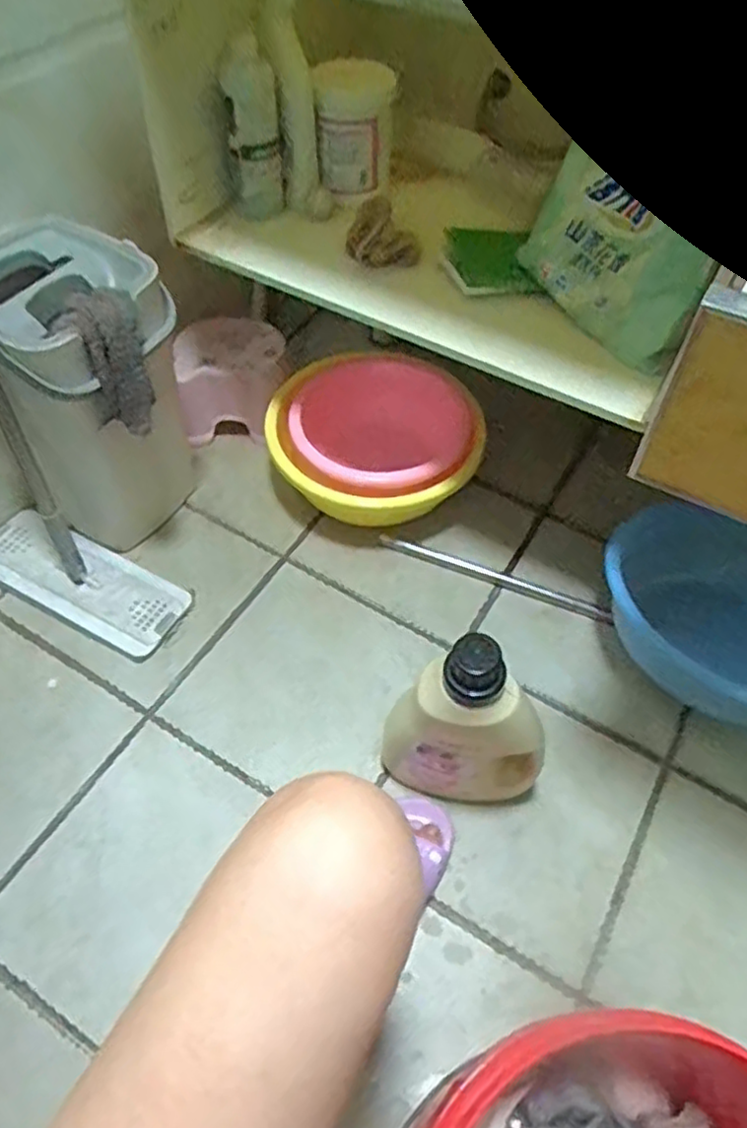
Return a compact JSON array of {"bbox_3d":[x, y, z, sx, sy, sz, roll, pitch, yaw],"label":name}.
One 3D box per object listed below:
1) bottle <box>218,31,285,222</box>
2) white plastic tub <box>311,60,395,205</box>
[{"bbox_3d":[-0.145,-0.524,0.849,0.060,0.185,0.046,-2,55,-4],"label":"bottle"},{"bbox_3d":[-0.025,-0.557,0.893,0.091,0.134,0.085,11,55,5],"label":"white plastic tub"}]

